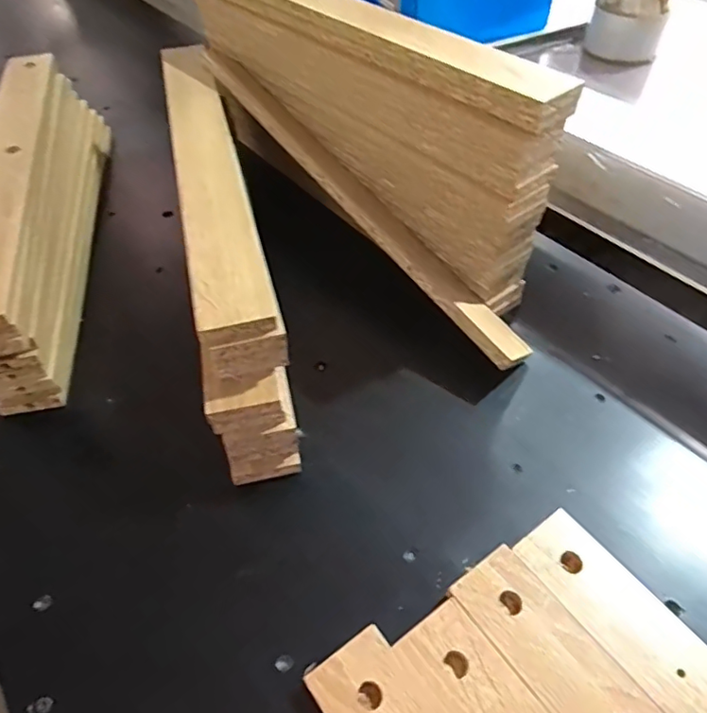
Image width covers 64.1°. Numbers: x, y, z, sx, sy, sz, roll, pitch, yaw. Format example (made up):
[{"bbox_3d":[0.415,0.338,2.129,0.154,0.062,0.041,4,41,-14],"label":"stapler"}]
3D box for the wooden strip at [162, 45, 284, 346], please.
[{"bbox_3d":[-0.132,-0.178,0.501,0.057,0.026,0.427,-12,50,-10],"label":"wooden strip"}]

